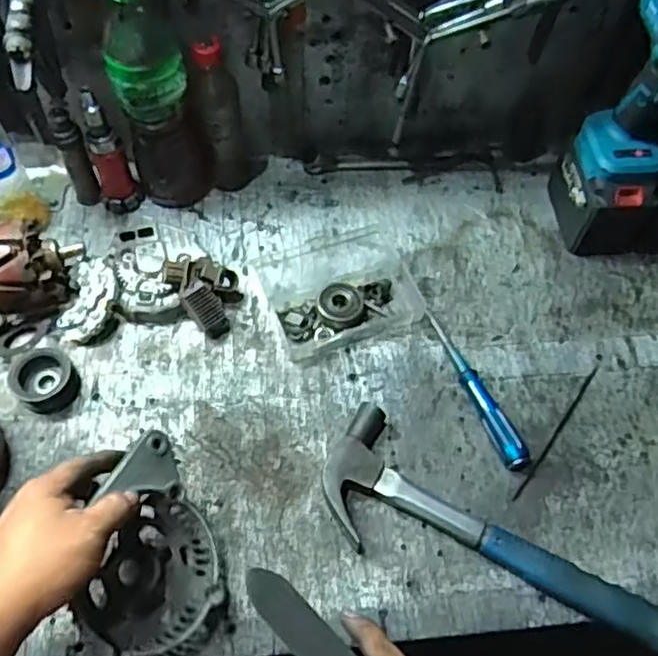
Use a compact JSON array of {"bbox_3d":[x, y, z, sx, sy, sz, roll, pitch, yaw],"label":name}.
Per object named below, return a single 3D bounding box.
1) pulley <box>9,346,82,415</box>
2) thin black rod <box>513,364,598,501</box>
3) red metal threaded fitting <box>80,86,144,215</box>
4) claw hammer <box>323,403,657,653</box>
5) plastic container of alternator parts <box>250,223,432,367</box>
[{"bbox_3d":[-0.288,0.050,0.665,0.060,0.035,0.057,1,59,-2],"label":"pulley"},{"bbox_3d":[0.233,0.102,0.668,0.007,0.004,0.180,34,63,16],"label":"thin black rod"},{"bbox_3d":[-0.250,-0.195,0.745,0.041,0.153,0.038,-19,62,-14],"label":"red metal threaded fitting"},{"bbox_3d":[0.135,0.204,0.588,0.327,0.032,0.115,34,63,16],"label":"claw hammer"},{"bbox_3d":[0.013,-0.052,0.735,0.161,0.031,0.144,-19,62,-14],"label":"plastic container of alternator parts"}]

